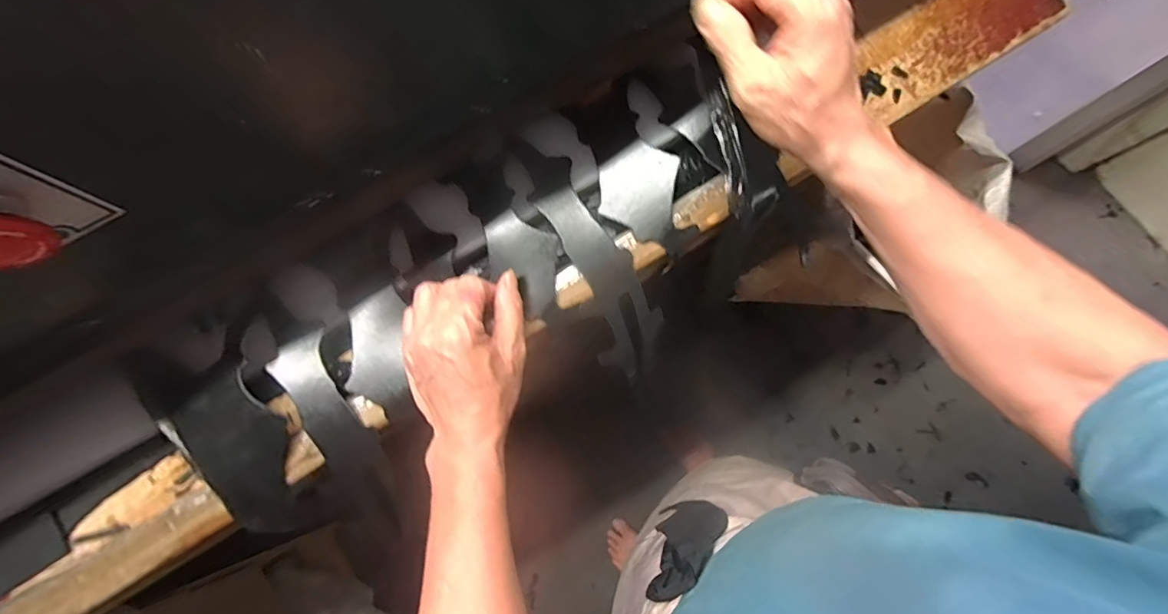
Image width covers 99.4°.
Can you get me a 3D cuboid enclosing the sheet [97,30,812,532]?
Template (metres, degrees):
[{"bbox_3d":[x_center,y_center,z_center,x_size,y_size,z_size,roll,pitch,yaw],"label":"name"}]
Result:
[{"bbox_3d":[-0.083,-0.014,0.410,0.518,0.036,0.209,-31,84,-5],"label":"sheet"}]

